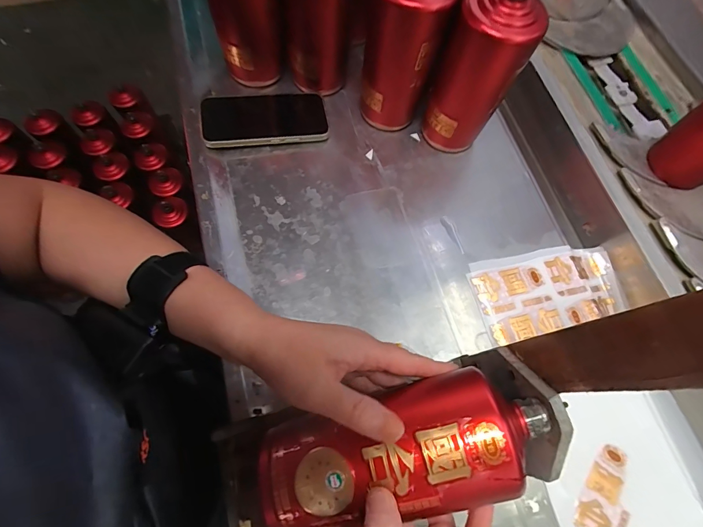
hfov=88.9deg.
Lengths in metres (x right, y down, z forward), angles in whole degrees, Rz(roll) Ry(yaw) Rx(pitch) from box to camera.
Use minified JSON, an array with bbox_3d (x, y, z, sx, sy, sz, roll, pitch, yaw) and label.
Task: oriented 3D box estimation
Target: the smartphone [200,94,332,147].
[{"bbox_3d":[-0.111,-0.185,0.463,0.154,0.016,0.076,-9,64,-10],"label":"smartphone"}]

